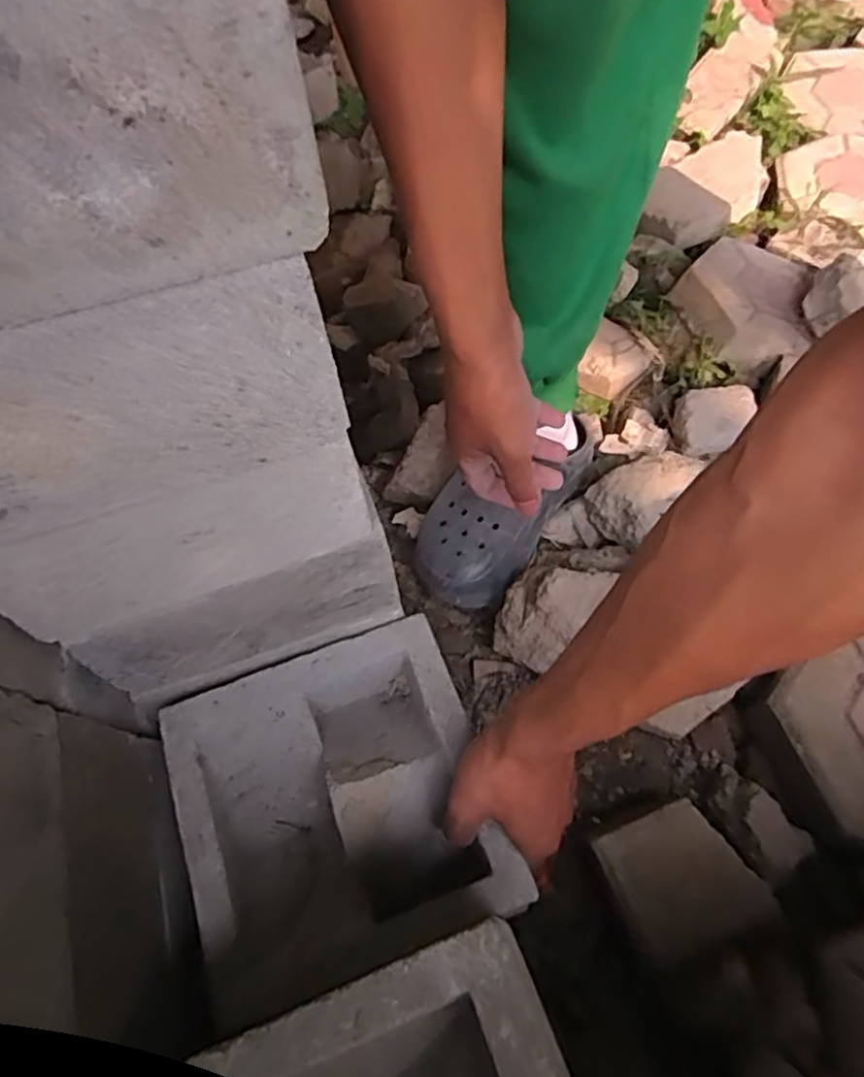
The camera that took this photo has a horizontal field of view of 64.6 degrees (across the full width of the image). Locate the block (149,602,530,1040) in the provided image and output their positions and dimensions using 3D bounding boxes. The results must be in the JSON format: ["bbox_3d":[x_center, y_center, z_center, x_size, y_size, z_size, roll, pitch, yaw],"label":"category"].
[{"bbox_3d":[-0.061,0.182,0.467,0.193,0.083,0.196,-19,62,-7],"label":"block"}]

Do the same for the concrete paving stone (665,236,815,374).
[{"bbox_3d":[0.397,-0.310,0.883,0.168,0.056,0.202,14,63,10],"label":"concrete paving stone"}]

